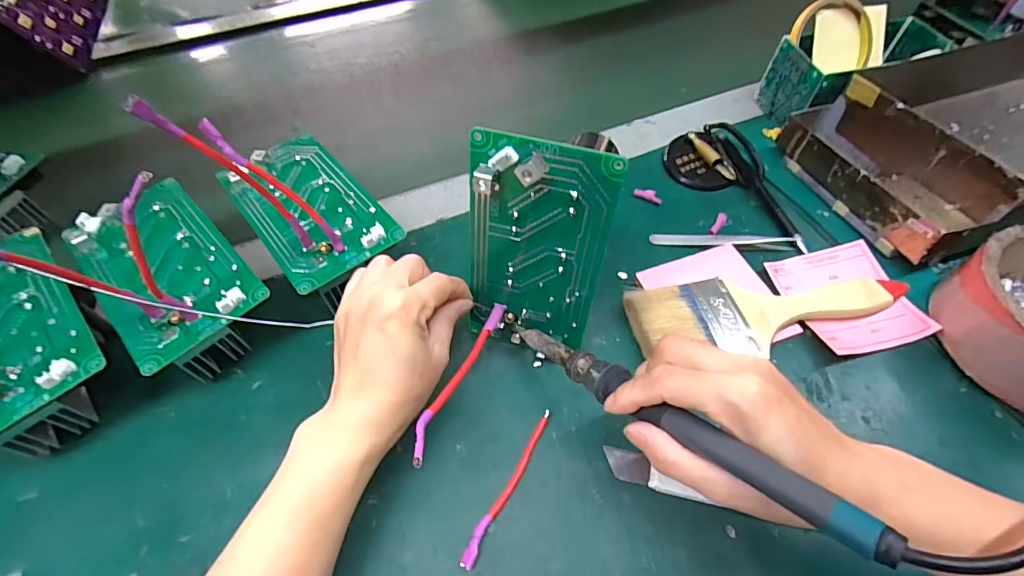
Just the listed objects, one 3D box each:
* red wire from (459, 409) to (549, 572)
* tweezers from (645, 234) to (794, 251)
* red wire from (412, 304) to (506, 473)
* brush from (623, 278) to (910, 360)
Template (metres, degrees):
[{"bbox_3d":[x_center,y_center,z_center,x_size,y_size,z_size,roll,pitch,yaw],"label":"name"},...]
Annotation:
[{"bbox_3d":[-0.001,0.116,0.274,0.007,0.006,0.098,23,58,19],"label":"red wire"},{"bbox_3d":[0.171,-0.039,0.377,0.111,0.007,0.017,1,53,4],"label":"tweezers"},{"bbox_3d":[-0.028,0.047,0.259,0.011,0.007,0.122,14,36,14],"label":"red wire"},{"bbox_3d":[0.180,0.020,0.318,0.194,0.021,0.061,-3,53,1],"label":"brush"}]

